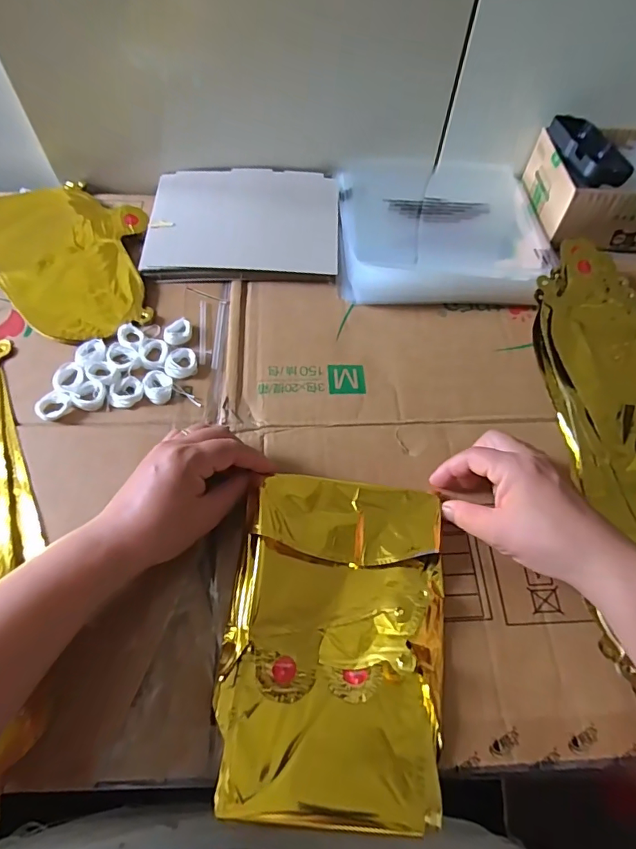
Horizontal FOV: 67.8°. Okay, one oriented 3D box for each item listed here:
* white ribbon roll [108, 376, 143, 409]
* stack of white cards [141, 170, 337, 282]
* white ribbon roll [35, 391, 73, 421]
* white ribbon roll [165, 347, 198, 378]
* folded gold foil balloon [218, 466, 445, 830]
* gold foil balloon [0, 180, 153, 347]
[{"bbox_3d":[-0.168,-0.027,0.414,0.025,0.008,0.030,39,66,18],"label":"white ribbon roll"},{"bbox_3d":[-0.080,-0.225,0.524,0.203,0.017,0.164,0,60,-2],"label":"stack of white cards"},{"bbox_3d":[-0.224,-0.015,0.402,0.027,0.009,0.028,1,60,-2],"label":"white ribbon roll"},{"bbox_3d":[-0.124,-0.056,0.429,0.029,0.007,0.030,1,60,-2],"label":"white ribbon roll"},{"bbox_3d":[0.013,0.138,0.318,0.143,0.029,0.206,6,60,1],"label":"folded gold foil balloon"},{"bbox_3d":[-0.369,-0.186,0.496,0.403,0.013,0.214,4,60,0],"label":"gold foil balloon"}]

